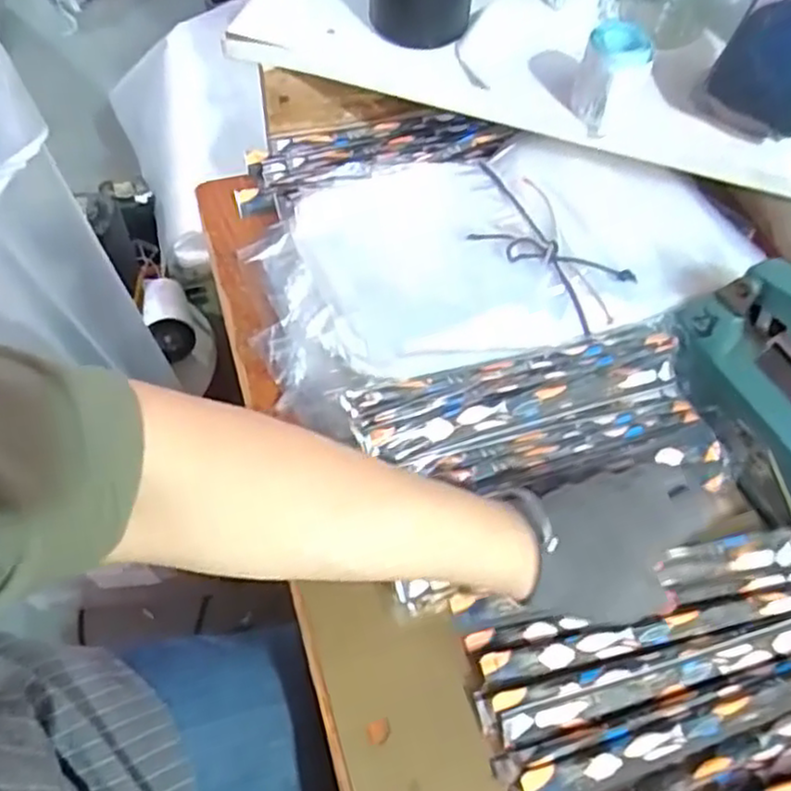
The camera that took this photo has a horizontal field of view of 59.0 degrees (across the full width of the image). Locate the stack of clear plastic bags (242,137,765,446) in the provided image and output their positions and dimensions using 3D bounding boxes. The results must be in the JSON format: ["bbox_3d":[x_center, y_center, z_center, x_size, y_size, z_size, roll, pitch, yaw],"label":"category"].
[{"bbox_3d":[0.078,-0.101,0.553,0.360,0.079,0.193,-14,60,-13],"label":"stack of clear plastic bags"}]

